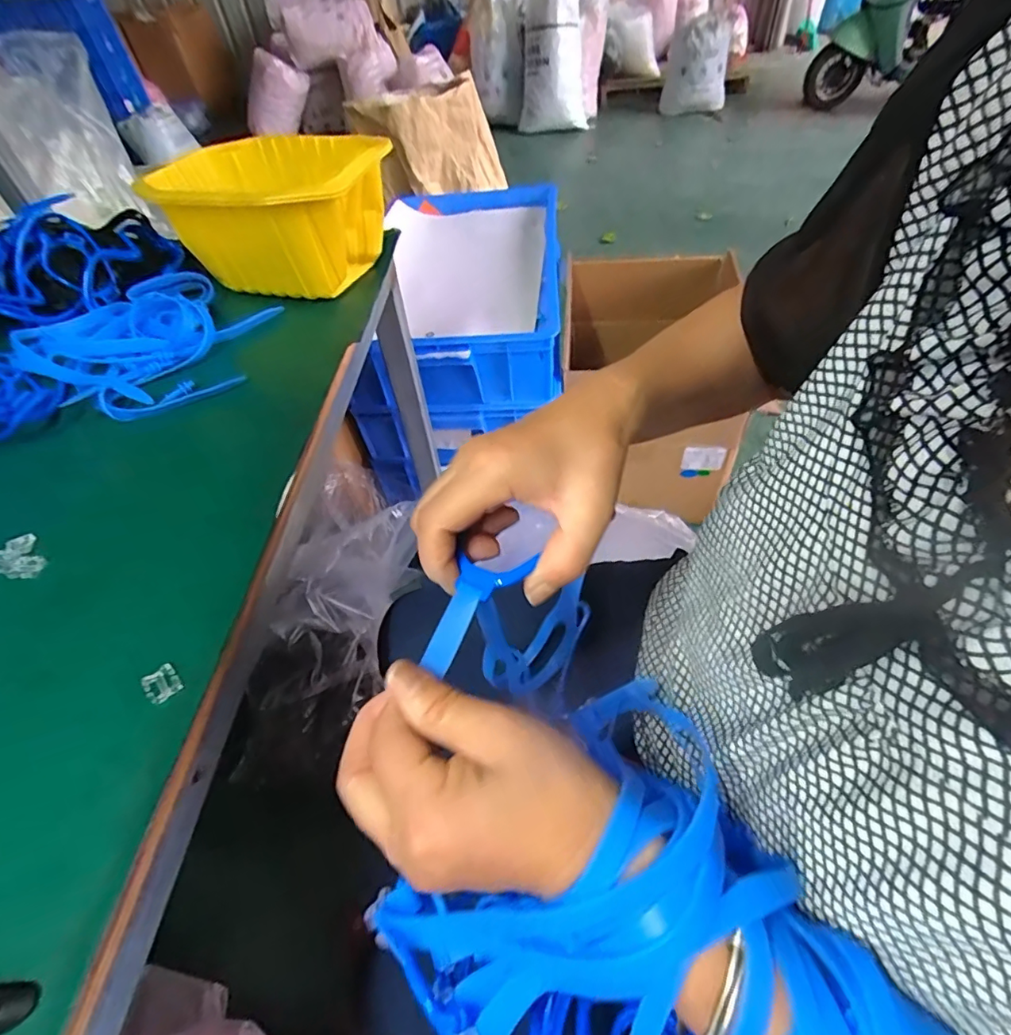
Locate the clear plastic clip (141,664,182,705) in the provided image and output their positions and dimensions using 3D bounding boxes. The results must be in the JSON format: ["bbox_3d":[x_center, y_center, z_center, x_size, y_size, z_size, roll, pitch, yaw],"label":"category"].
[{"bbox_3d":[-0.197,0.095,0.296,0.018,0.006,0.020,-34,55,-21],"label":"clear plastic clip"}]

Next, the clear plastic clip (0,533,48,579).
[{"bbox_3d":[-0.345,0.031,0.365,0.041,0.009,0.034,29,59,26],"label":"clear plastic clip"}]

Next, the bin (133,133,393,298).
[{"bbox_3d":[-0.246,-0.326,0.569,0.208,0.110,0.248,-35,55,-21],"label":"bin"}]

